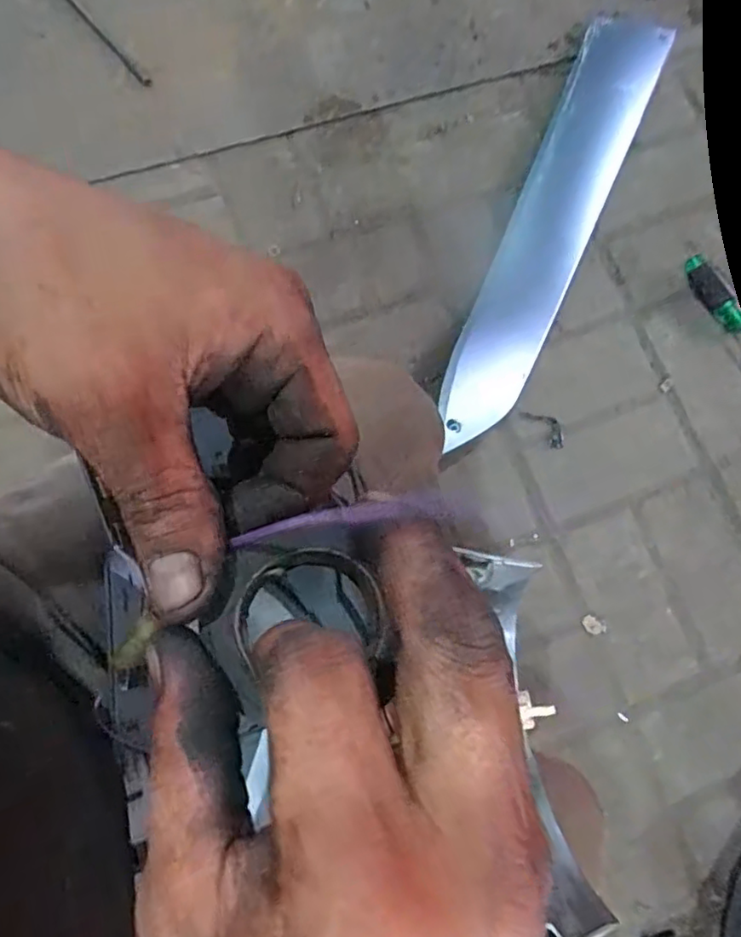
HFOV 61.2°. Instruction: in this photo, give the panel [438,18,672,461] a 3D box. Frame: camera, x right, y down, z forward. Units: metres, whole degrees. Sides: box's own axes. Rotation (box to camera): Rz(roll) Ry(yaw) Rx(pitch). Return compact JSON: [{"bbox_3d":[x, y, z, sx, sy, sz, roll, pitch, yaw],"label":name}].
[{"bbox_3d":[0.236,-0.326,0.792,0.099,0.039,0.665,24,78,4],"label":"panel"}]

